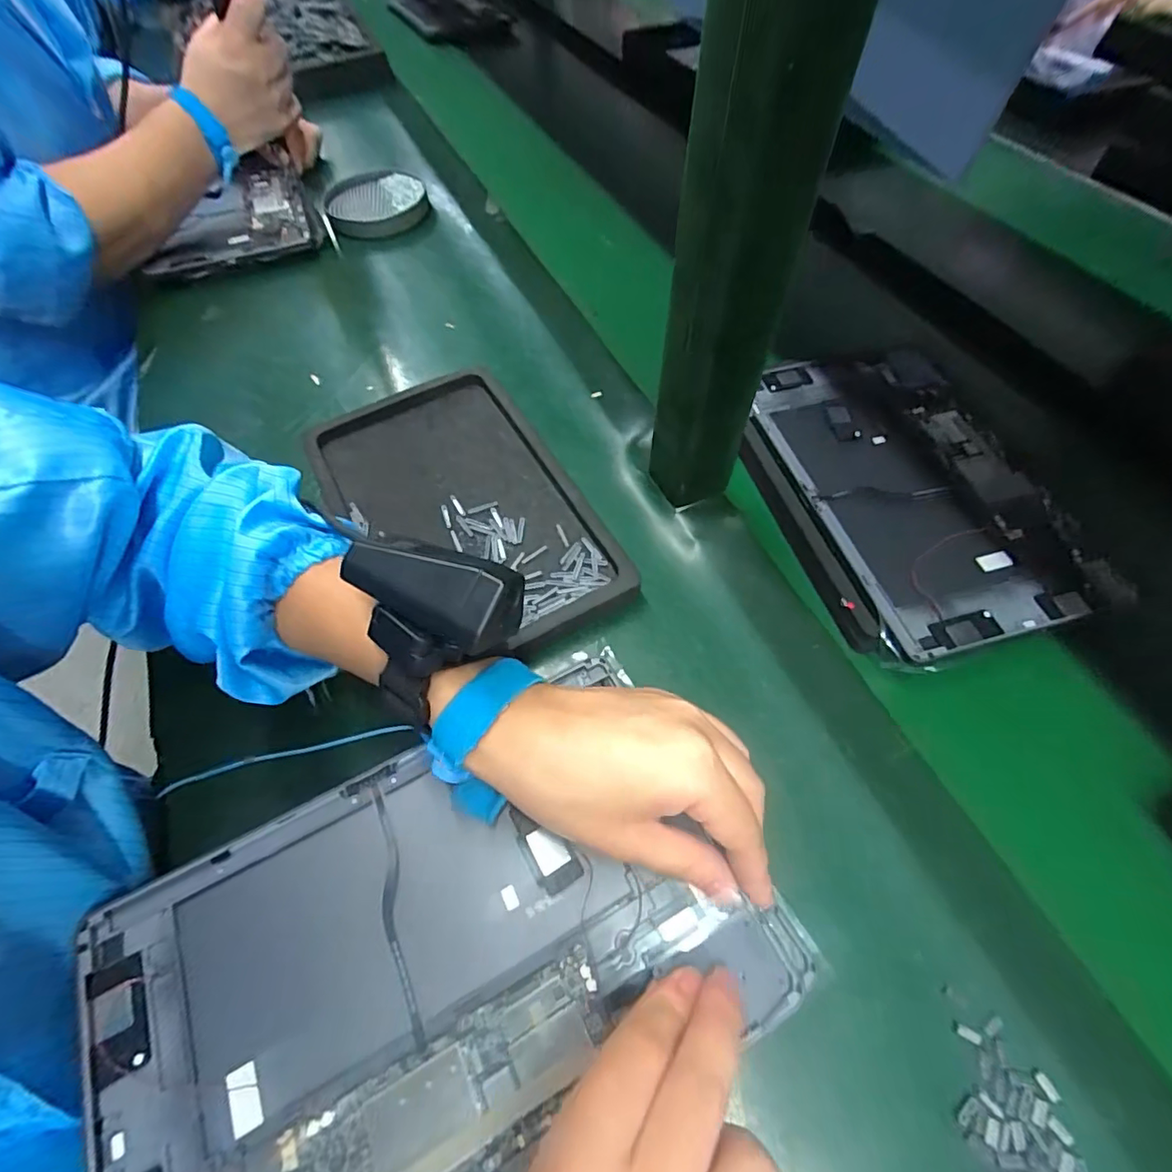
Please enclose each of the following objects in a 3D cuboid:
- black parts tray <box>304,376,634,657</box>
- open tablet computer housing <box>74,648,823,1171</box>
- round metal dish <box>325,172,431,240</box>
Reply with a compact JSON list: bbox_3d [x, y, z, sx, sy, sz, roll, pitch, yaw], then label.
[{"bbox_3d":[-0.087,-0.053,0.388,0.153,0.020,0.246,-26,63,-15],"label":"black parts tray"},{"bbox_3d":[-0.062,0.153,0.227,0.257,0.015,0.167,-28,63,-12],"label":"open tablet computer housing"},{"bbox_3d":[-0.228,-0.418,0.611,0.106,0.024,0.115,-10,60,-6],"label":"round metal dish"}]

